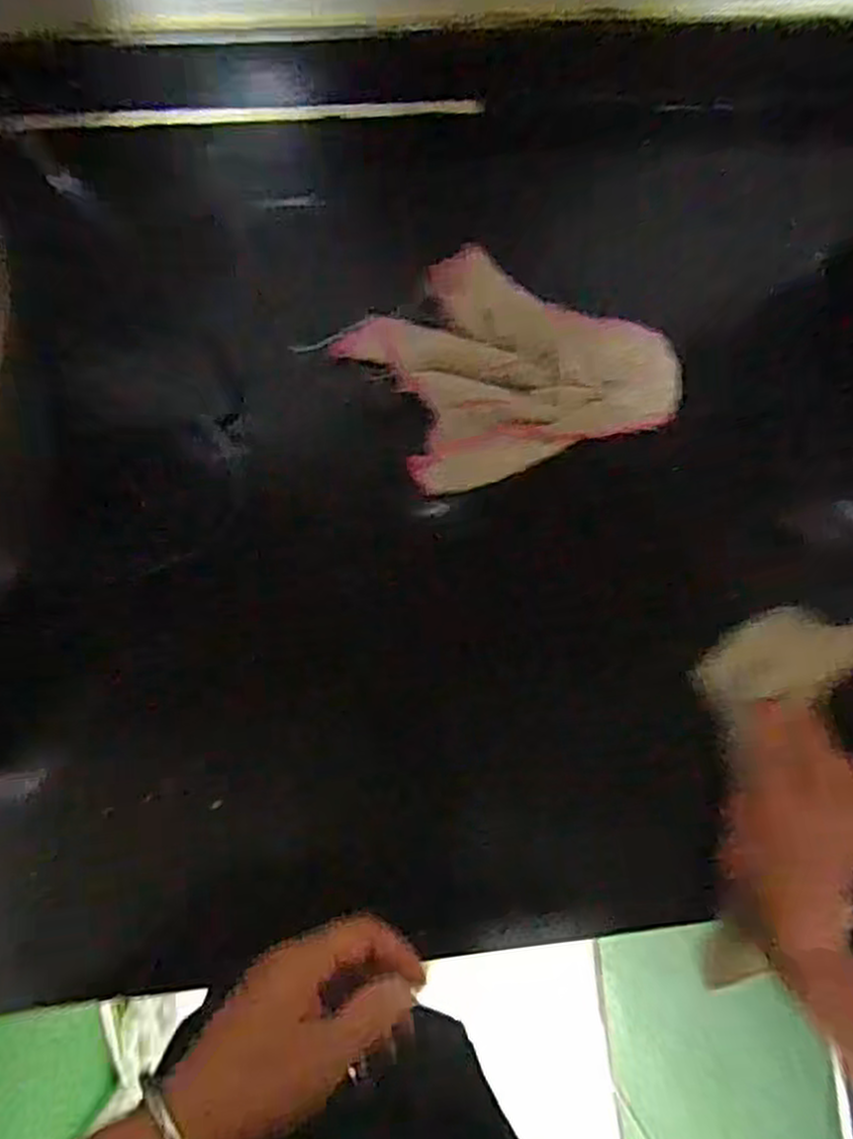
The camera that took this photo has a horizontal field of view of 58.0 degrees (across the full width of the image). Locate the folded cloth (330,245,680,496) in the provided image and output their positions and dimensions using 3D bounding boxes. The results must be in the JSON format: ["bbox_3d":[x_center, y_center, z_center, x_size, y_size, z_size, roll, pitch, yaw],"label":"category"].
[{"bbox_3d":[0.060,-0.141,0.510,0.194,0.019,0.144,-20,83,-6],"label":"folded cloth"}]

